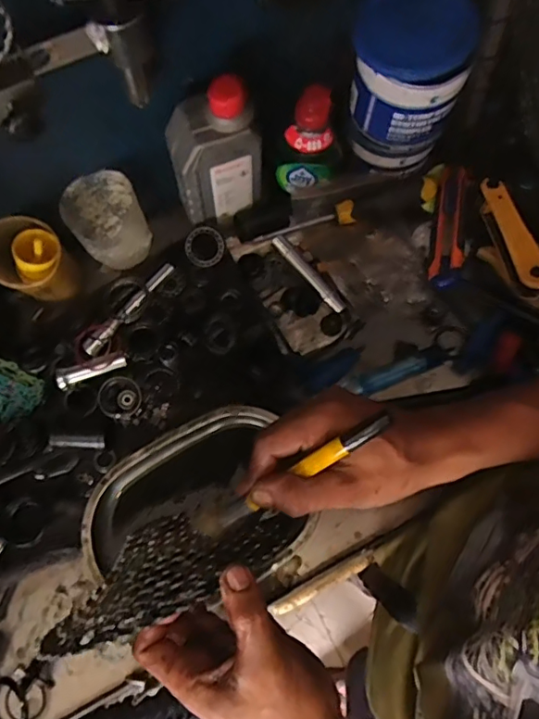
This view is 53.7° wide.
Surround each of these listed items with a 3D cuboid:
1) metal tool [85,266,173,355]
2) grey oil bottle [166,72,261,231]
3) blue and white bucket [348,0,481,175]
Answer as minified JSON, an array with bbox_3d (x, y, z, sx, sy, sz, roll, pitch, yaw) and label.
[{"bbox_3d":[-0.145,-0.054,0.557,0.016,0.015,0.125,37,77,11],"label":"metal tool"},{"bbox_3d":[-0.053,-0.194,0.513,0.080,0.154,0.048,-19,74,-5],"label":"grey oil bottle"},{"bbox_3d":[0.127,-0.261,0.511,0.101,0.146,0.094,0,73,1],"label":"blue and white bucket"}]

